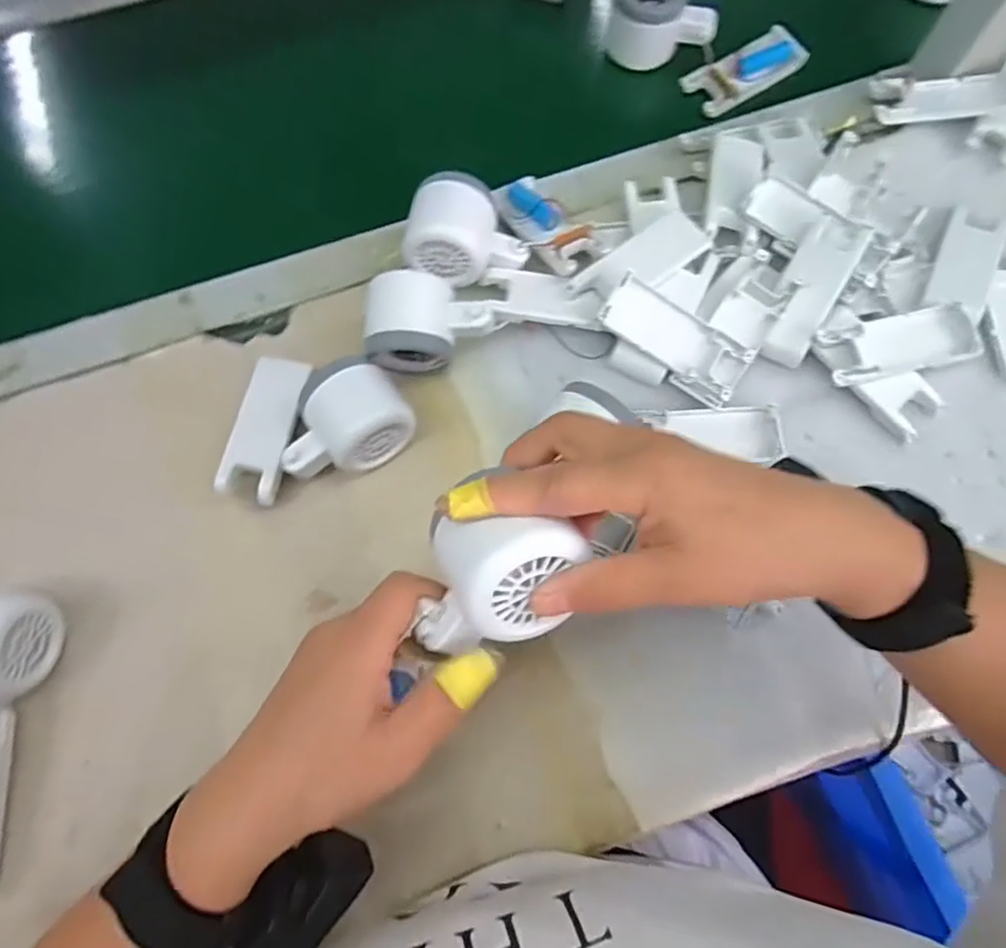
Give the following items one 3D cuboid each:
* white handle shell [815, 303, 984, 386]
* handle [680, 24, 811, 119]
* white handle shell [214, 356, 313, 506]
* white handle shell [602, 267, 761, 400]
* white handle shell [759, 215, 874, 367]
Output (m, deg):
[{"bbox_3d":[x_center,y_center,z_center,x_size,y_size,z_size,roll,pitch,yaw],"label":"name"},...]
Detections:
[{"bbox_3d":[0.267,-0.088,0.427,0.102,0.017,0.040,-14,74,-4],"label":"white handle shell"},{"bbox_3d":[0.200,-0.330,0.514,0.105,0.018,0.041,-30,76,-9],"label":"handle"},{"bbox_3d":[-0.160,-0.032,0.427,0.041,0.013,0.102,8,73,2],"label":"white handle shell"},{"bbox_3d":[0.117,-0.092,0.424,0.104,0.019,0.037,32,77,-4],"label":"white handle shell"},{"bbox_3d":[0.212,-0.126,0.432,0.037,0.012,0.104,25,92,9],"label":"white handle shell"}]

